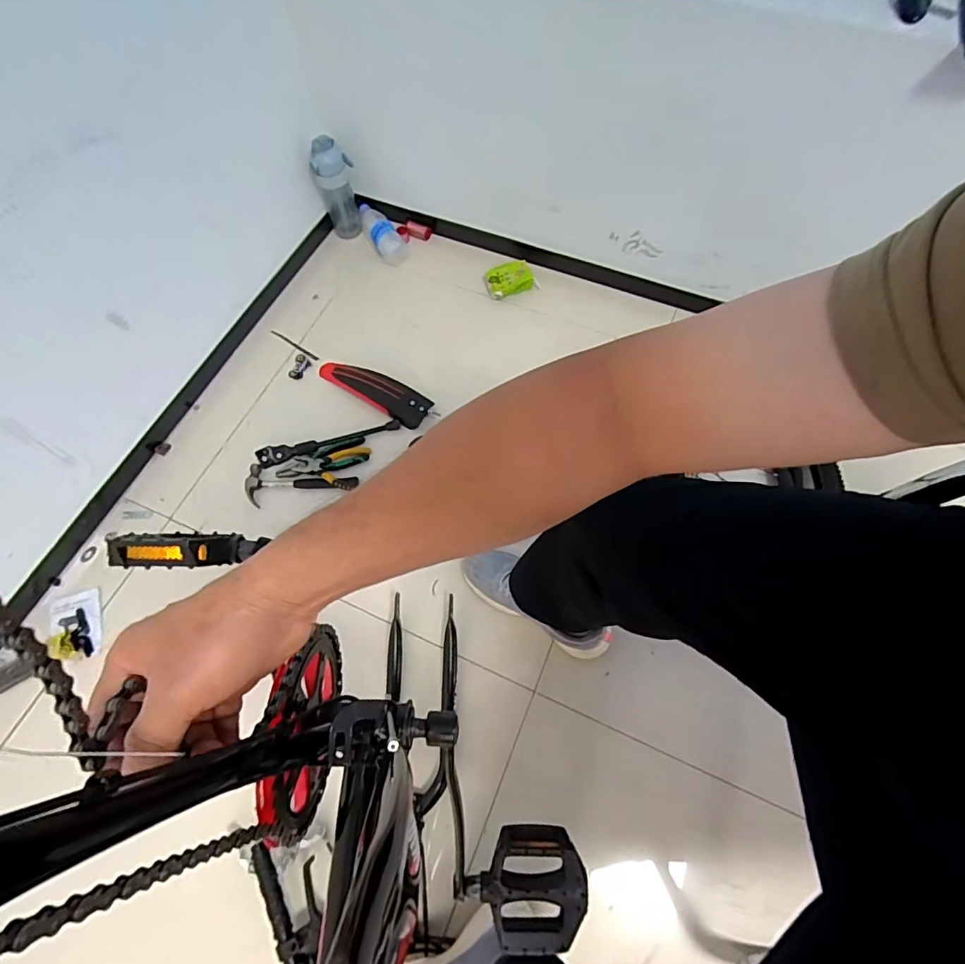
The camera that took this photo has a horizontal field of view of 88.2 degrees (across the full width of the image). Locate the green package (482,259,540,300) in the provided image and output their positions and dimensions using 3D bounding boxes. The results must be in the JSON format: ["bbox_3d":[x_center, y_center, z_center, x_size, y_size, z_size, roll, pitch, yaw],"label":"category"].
[{"bbox_3d":[0.069,-0.510,1.246,0.124,0.027,0.091,-15,66,-5],"label":"green package"}]

